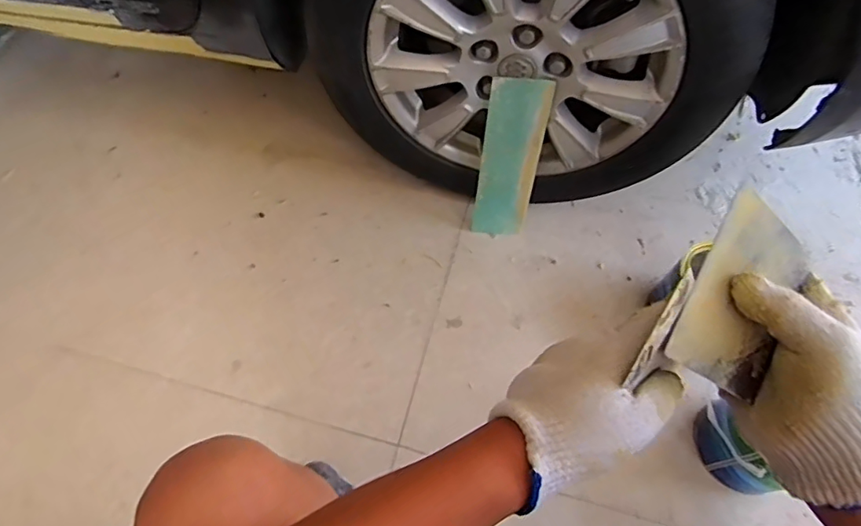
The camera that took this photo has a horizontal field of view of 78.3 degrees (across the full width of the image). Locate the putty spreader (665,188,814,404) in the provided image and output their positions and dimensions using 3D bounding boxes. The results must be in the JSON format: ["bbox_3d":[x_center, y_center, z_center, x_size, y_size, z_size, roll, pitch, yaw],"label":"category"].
[{"bbox_3d":[0.217,0.022,0.364,0.068,0.006,0.128,31,81,-4],"label":"putty spreader"}]

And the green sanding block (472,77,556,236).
[{"bbox_3d":[0.139,-0.176,0.938,0.102,0.321,0.017,3,48,0],"label":"green sanding block"}]

